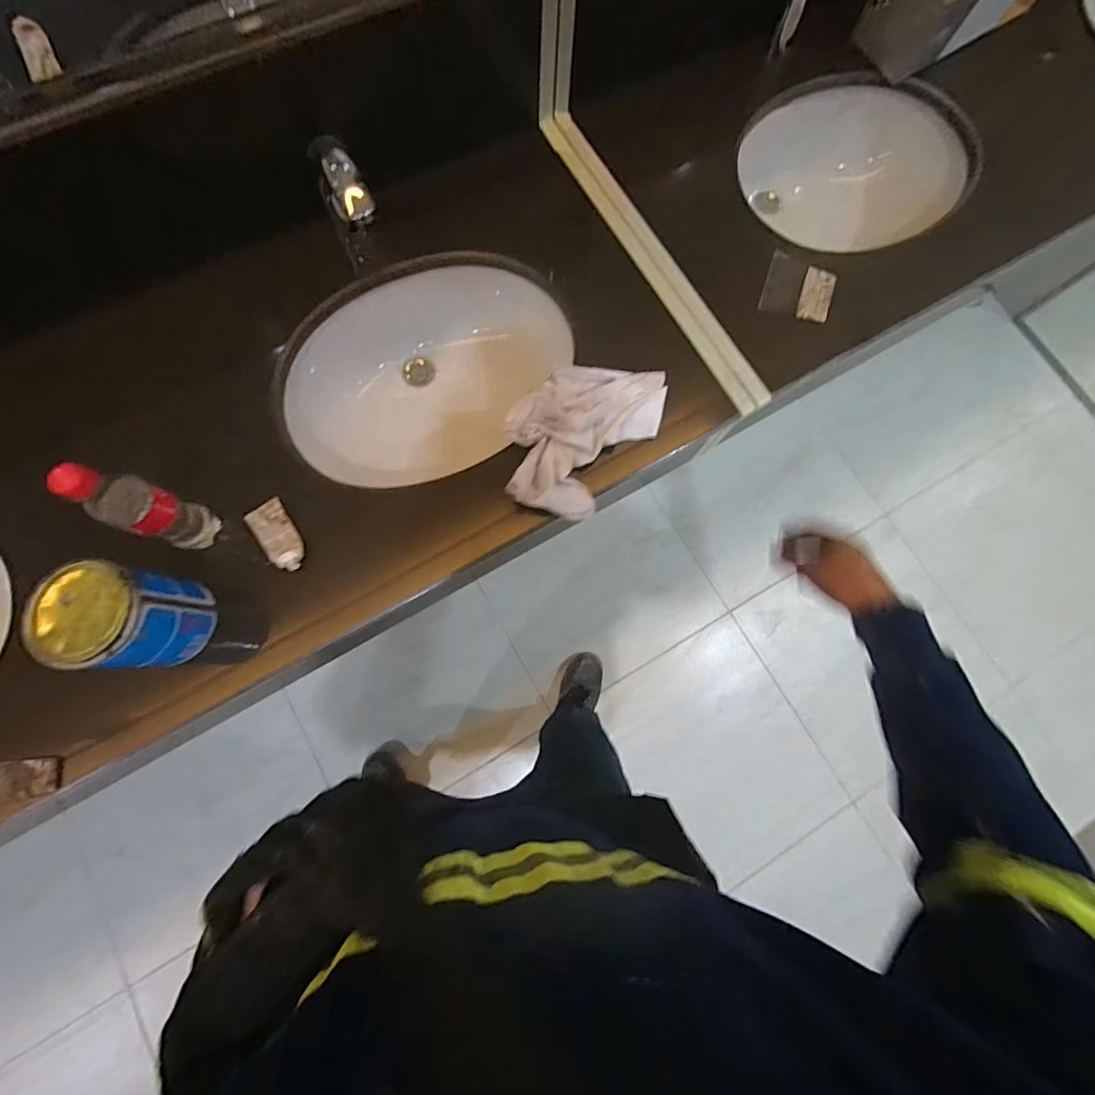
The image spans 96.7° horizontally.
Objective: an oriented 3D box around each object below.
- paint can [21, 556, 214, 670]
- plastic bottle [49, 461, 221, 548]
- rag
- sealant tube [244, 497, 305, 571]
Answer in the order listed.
[{"bbox_3d":[-0.453,0.075,0.531,0.096,0.132,0.100,1,78,-3],"label":"paint can"},{"bbox_3d":[-0.438,-0.040,0.525,0.056,0.193,0.060,21,77,2],"label":"plastic bottle"},{"bbox_3d":[0.043,-0.162,0.655,0.164,0.045,0.254,39,78,5],"label":"rag"},{"bbox_3d":[-0.342,-0.015,0.618,0.043,0.023,0.097,-36,82,-10],"label":"sealant tube"}]

